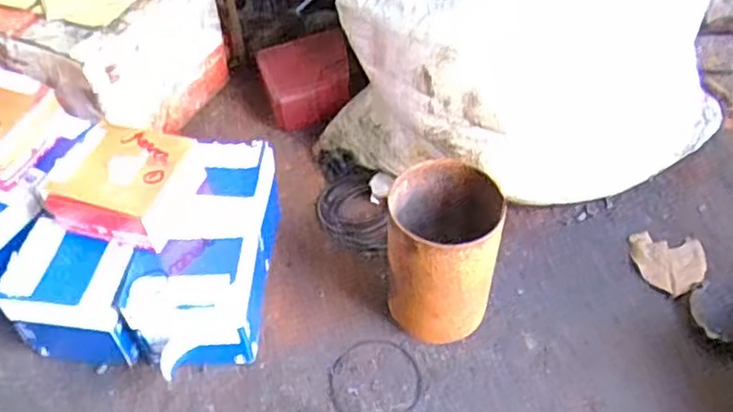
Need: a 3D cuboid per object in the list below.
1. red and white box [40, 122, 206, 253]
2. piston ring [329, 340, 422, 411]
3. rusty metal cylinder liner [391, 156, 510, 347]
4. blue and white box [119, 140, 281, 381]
[{"bbox_3d":[-0.227,-0.024,0.623,0.112,0.054,0.115,10,50,9],"label":"red and white box"},{"bbox_3d":[0.008,0.168,0.631,0.087,0.004,0.087,-11,50,-8],"label":"piston ring"},{"bbox_3d":[0.071,0.049,0.624,0.096,0.158,0.104,0,49,1],"label":"rusty metal cylinder liner"},{"bbox_3d":[-0.157,0.050,0.656,0.108,0.101,0.227,2,49,3],"label":"blue and white box"}]

